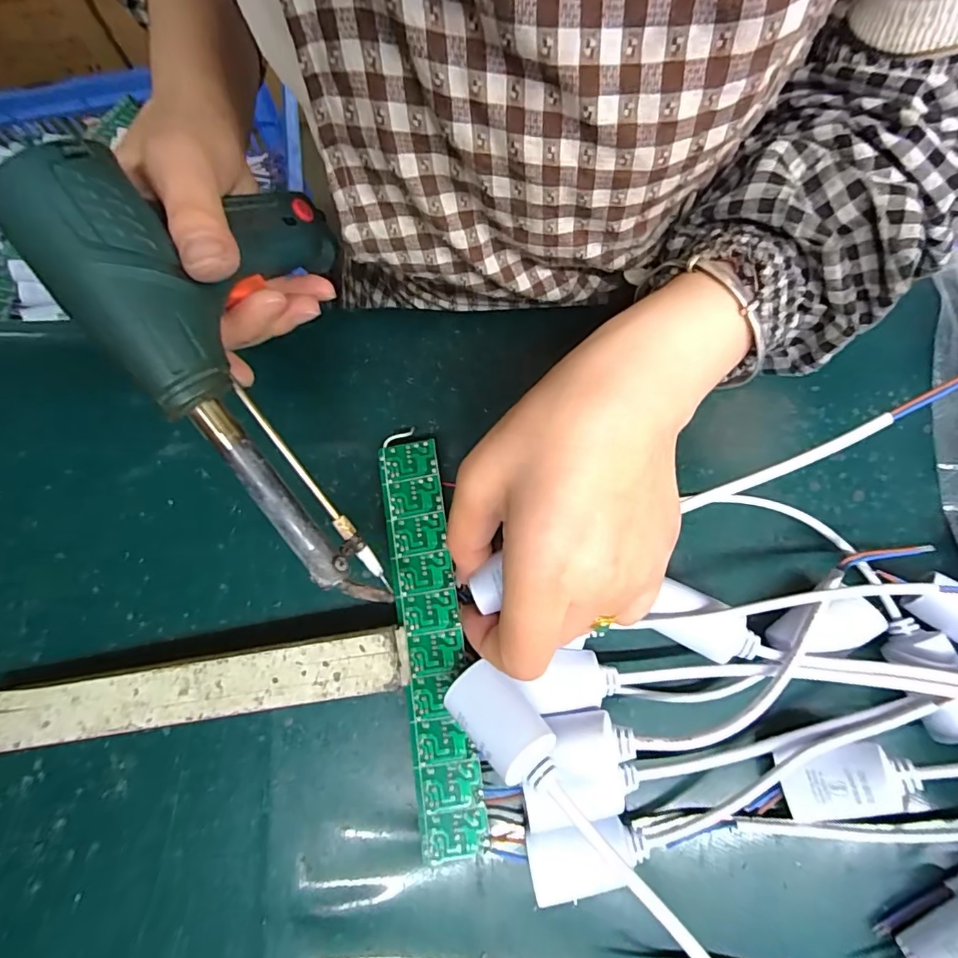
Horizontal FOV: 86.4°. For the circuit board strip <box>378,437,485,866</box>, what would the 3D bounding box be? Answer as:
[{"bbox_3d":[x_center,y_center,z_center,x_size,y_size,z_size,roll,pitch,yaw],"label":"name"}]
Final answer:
[{"bbox_3d":[-0.025,0.073,0.245,0.029,0.007,0.187,-8,76,-1],"label":"circuit board strip"}]

